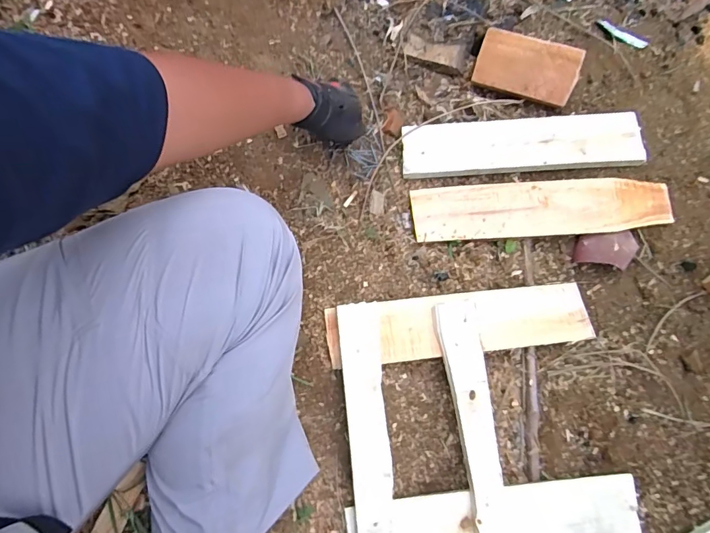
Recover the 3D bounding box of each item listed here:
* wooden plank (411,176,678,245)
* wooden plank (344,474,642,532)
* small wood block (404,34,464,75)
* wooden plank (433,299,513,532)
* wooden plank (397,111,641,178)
[{"bbox_3d":[0.294,-0.094,0.681,0.396,0.017,0.088,-2,69,-1],"label":"wooden plank"},{"bbox_3d":[0.195,0.341,0.567,0.404,0.026,0.089,-2,74,-9],"label":"wooden plank"},{"bbox_3d":[0.148,-0.397,0.803,0.110,0.020,0.055,15,70,5],"label":"small wood block"},{"bbox_3d":[0.165,0.214,0.587,0.054,0.018,0.332,-9,77,3],"label":"wooden plank"},{"bbox_3d":[0.276,-0.205,0.719,0.387,0.022,0.101,-5,69,-2],"label":"wooden plank"}]

